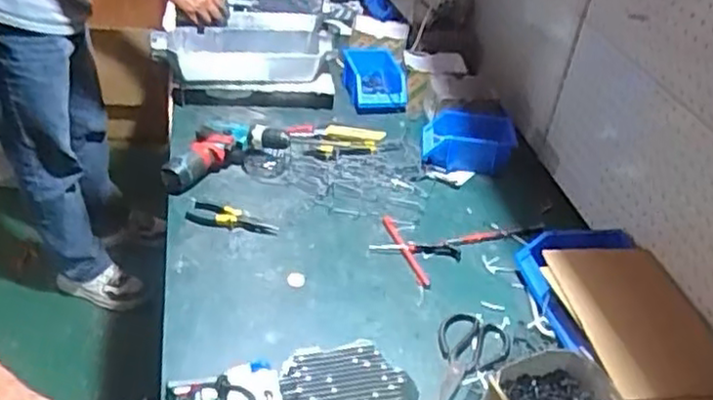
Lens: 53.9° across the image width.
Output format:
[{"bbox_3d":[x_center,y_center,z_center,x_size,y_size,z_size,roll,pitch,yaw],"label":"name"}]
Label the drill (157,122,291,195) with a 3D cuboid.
[{"bbox_3d":[-0.236,-0.077,1.282,0.178,0.092,0.183,15,37,9],"label":"drill"}]

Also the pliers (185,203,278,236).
[{"bbox_3d":[-0.211,0.031,1.190,0.152,0.028,0.055,17,37,12],"label":"pliers"}]

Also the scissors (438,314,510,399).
[{"bbox_3d":[0.149,0.228,0.981,0.101,0.018,0.194,21,38,18],"label":"scissors"}]

